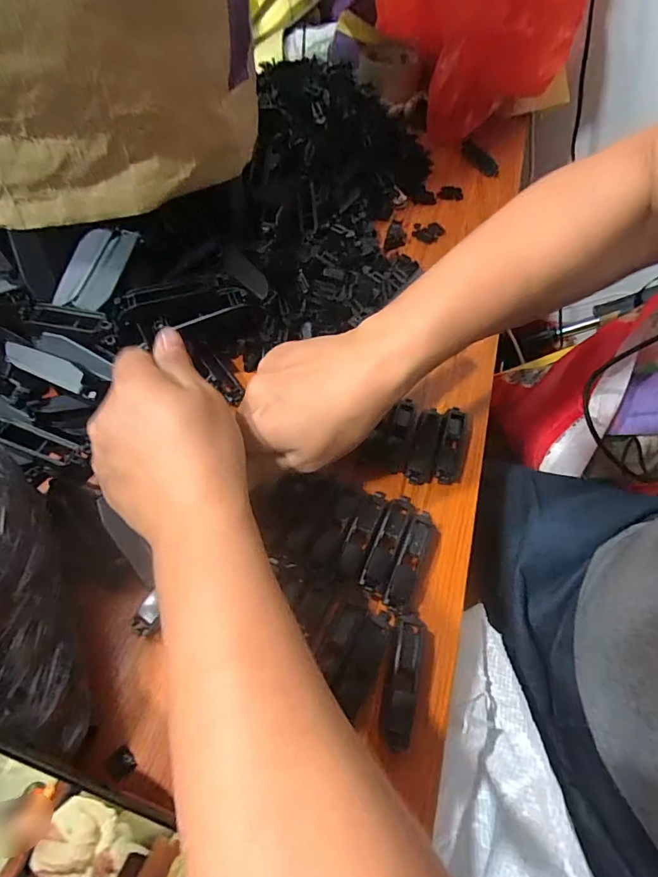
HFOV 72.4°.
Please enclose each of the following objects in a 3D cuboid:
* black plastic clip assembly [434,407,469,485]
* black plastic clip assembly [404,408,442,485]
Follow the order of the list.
[{"bbox_3d":[0.098,0.004,0.355,0.022,0.011,0.068,17,58,6],"label":"black plastic clip assembly"},{"bbox_3d":[0.076,0.006,0.355,0.021,0.011,0.069,18,58,6],"label":"black plastic clip assembly"}]

